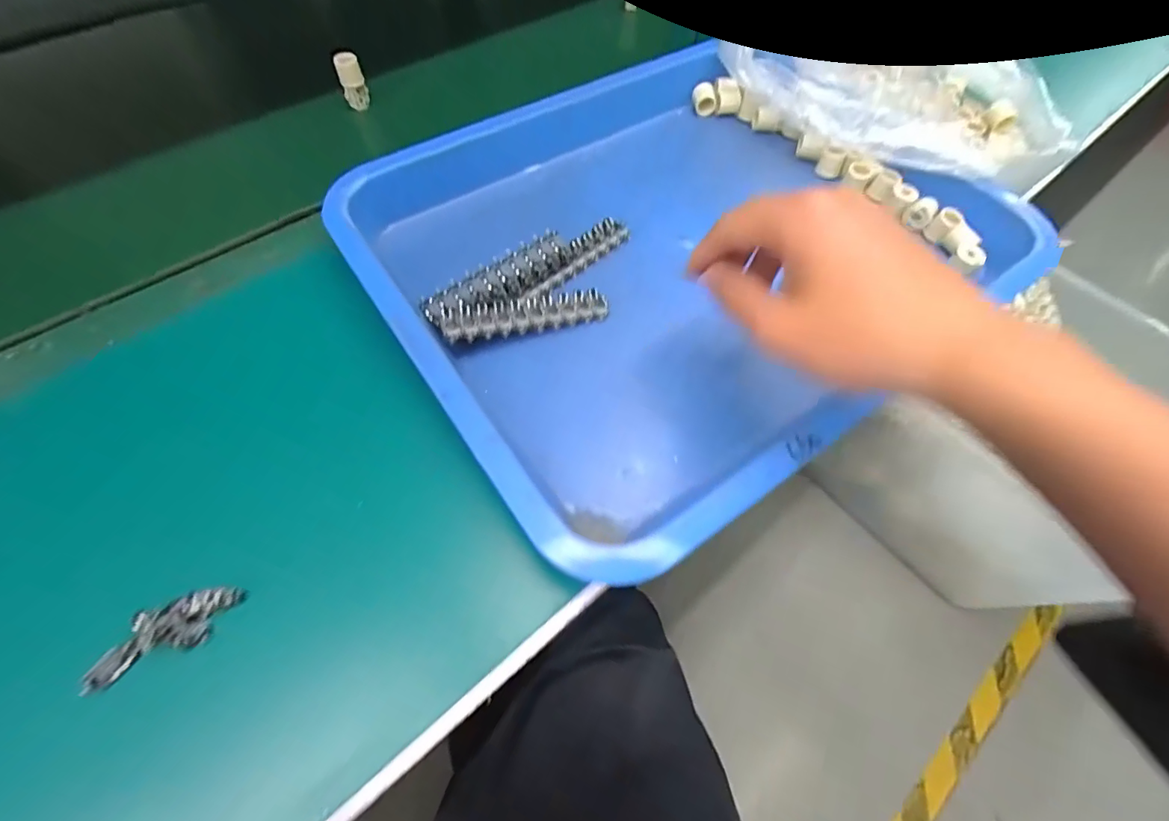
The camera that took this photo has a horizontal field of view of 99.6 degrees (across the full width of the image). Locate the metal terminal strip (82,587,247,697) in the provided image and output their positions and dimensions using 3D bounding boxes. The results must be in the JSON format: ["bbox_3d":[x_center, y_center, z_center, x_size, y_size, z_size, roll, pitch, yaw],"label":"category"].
[{"bbox_3d":[-0.200,0.105,0.236,0.067,0.011,0.023,-23,64,-14],"label":"metal terminal strip"}]

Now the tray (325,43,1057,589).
[{"bbox_3d":[0.062,-0.129,0.369,0.411,0.057,0.362,-32,66,-18],"label":"tray"}]

